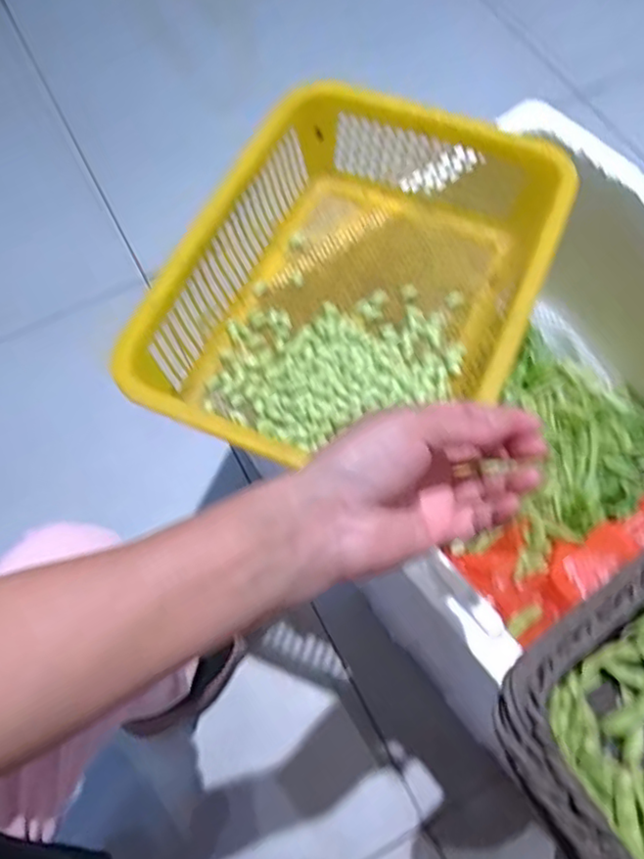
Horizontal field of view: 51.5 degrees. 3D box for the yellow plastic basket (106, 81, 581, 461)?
[{"bbox_3d":[0.032,-0.114,0.555,0.257,0.103,0.344,22,68,11],"label":"yellow plastic basket"}]

